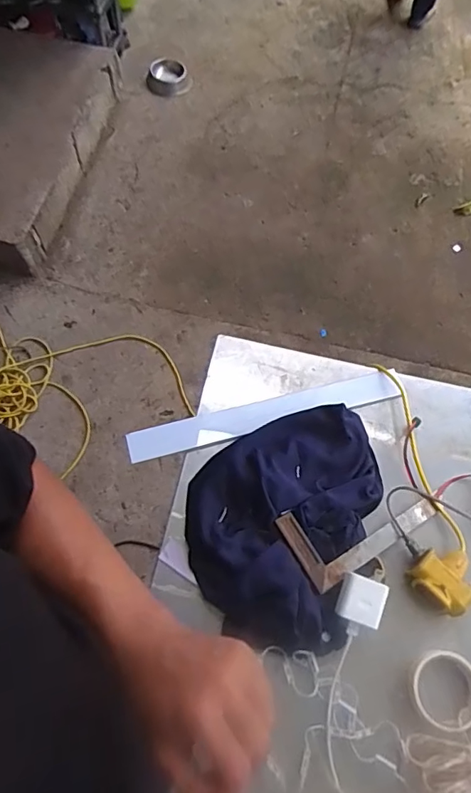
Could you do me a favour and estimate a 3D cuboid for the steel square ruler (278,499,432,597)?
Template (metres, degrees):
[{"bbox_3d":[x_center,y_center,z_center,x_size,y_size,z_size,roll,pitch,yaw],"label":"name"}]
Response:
[{"bbox_3d":[0.176,0.176,0.737,0.219,0.009,0.111,-25,65,-23],"label":"steel square ruler"}]

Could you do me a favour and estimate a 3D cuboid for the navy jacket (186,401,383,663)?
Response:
[{"bbox_3d":[0.065,0.160,0.728,0.254,0.061,0.352,20,66,7],"label":"navy jacket"}]

